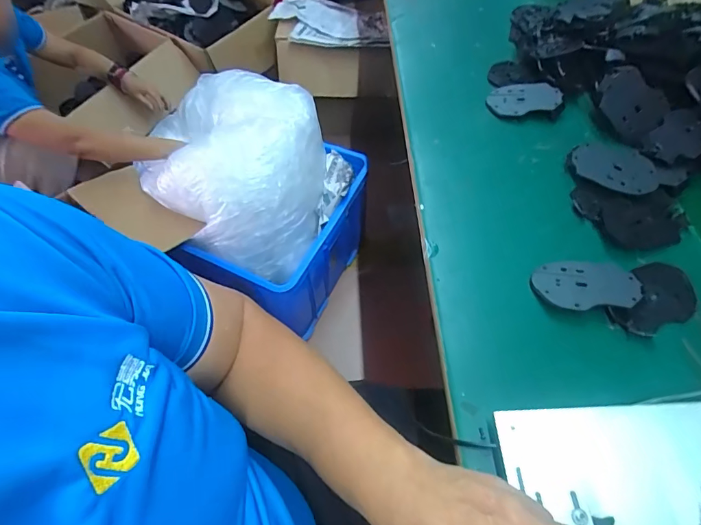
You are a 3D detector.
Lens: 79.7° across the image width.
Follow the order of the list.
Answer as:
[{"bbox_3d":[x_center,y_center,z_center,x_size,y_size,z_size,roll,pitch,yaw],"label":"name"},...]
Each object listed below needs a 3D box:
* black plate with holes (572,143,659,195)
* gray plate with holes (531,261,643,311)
[{"bbox_3d":[0.369,-0.136,0.586,0.107,0.012,0.082,27,62,18],"label":"black plate with holes"},{"bbox_3d":[0.274,0.025,0.492,0.110,0.007,0.067,-5,47,13],"label":"gray plate with holes"}]

